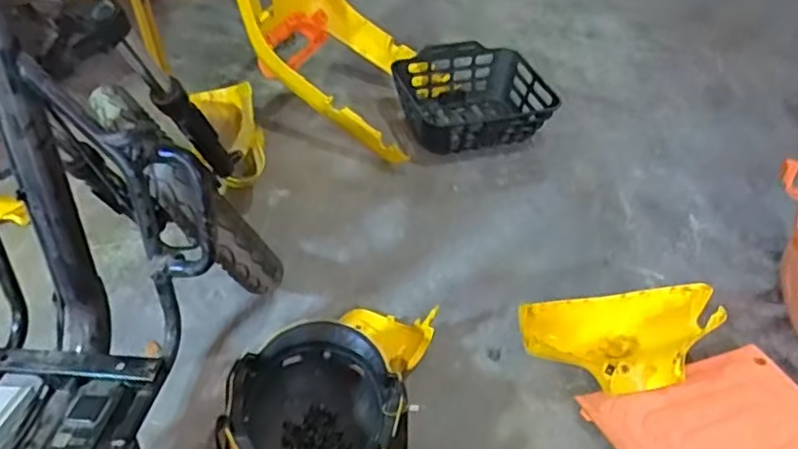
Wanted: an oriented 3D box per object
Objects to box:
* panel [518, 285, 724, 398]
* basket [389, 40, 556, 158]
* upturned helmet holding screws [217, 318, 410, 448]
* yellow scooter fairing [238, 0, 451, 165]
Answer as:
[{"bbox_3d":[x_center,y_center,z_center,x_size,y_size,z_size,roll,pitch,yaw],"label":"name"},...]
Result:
[{"bbox_3d":[0.339,0.189,1.022,0.312,0.107,0.159,-4,45,-9],"label":"panel"},{"bbox_3d":[0.164,-0.282,1.476,0.323,0.121,0.268,-8,46,-13],"label":"basket"},{"bbox_3d":[-0.106,0.245,0.839,0.221,0.126,0.236,2,43,-2],"label":"upturned helmet holding screws"},{"bbox_3d":[-0.129,-0.456,1.364,0.451,0.414,0.325,20,45,17],"label":"yellow scooter fairing"}]

